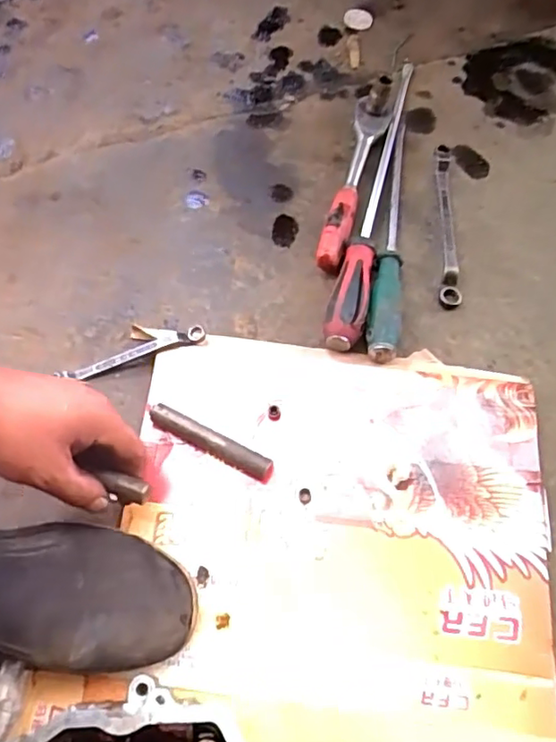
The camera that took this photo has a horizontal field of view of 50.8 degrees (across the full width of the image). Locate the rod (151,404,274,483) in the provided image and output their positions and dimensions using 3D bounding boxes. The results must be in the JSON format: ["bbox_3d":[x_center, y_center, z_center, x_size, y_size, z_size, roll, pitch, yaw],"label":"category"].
[{"bbox_3d":[-0.054,0.058,0.484,0.109,0.014,0.018,25,69,8],"label":"rod"}]

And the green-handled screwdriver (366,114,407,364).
[{"bbox_3d":[0.113,-0.149,0.581,0.027,0.037,0.308,9,67,1],"label":"green-handled screwdriver"}]

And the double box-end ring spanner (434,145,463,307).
[{"bbox_3d":[0.172,-0.155,0.595,0.018,0.011,0.197,4,67,-1],"label":"double box-end ring spanner"}]

